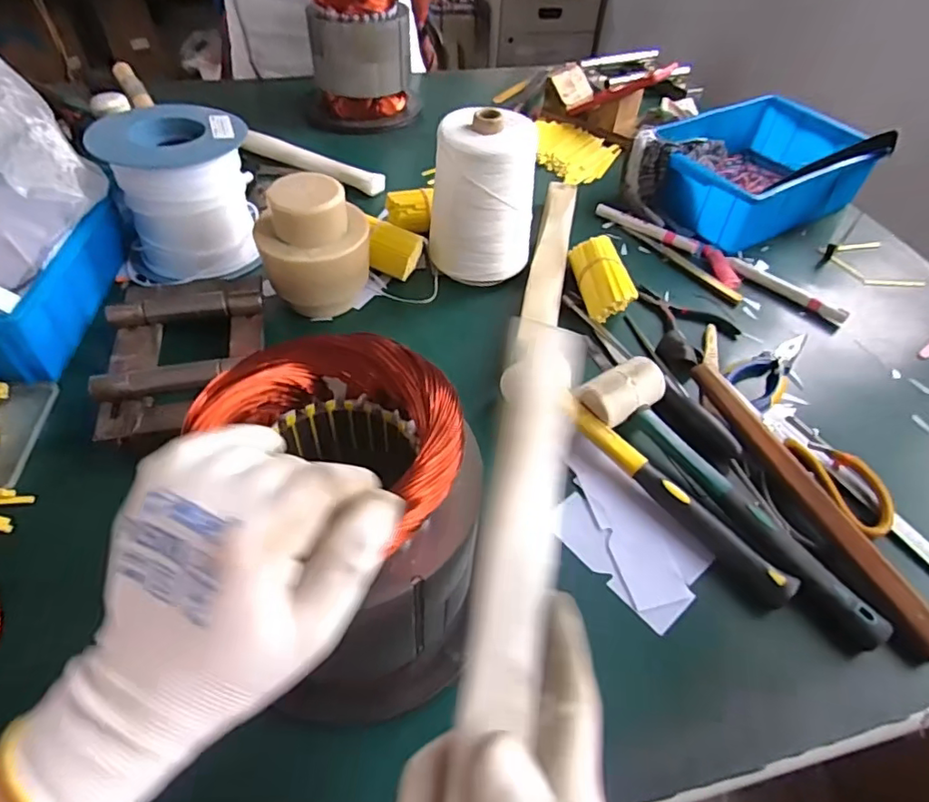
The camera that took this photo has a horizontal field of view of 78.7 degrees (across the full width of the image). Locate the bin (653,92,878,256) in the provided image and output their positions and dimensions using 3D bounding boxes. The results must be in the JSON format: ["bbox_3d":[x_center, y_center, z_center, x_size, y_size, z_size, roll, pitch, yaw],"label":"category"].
[{"bbox_3d":[0.400,-0.321,0.787,0.303,0.083,0.206,-28,57,-25],"label":"bin"}]

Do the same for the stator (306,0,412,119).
[{"bbox_3d":[-0.170,-0.576,0.910,0.151,0.174,0.153,-7,50,-10],"label":"stator"}]

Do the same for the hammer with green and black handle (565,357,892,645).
[{"bbox_3d":[0.214,0.069,0.462,0.083,0.047,0.282,-29,57,-26],"label":"hammer with green and black handle"}]

